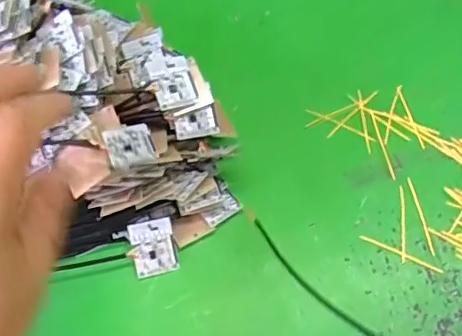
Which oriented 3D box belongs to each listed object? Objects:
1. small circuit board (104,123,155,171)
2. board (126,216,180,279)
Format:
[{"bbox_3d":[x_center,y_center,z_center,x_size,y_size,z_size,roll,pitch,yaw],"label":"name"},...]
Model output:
[{"bbox_3d":[-0.056,-0.013,0.310,0.024,0.004,0.033,-13,43,-14],"label":"small circuit board"},{"bbox_3d":[-0.047,0.048,0.341,0.028,0.004,0.033,-12,84,-13],"label":"board"}]

